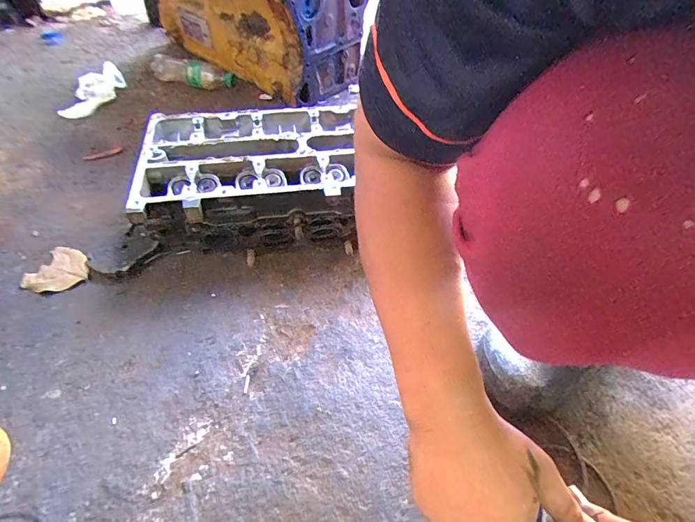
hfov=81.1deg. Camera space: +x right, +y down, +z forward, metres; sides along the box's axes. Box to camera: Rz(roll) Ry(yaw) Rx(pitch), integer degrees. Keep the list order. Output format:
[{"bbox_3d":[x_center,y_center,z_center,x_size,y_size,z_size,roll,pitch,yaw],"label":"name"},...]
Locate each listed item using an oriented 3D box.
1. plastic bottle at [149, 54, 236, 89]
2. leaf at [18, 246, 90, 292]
[{"bbox_3d":[-0.355,-0.423,0.904,0.199,0.050,0.055,17,51,12],"label":"plastic bottle"},{"bbox_3d":[-0.401,0.014,0.565,0.077,0.007,0.076,1,49,-1],"label":"leaf"}]

